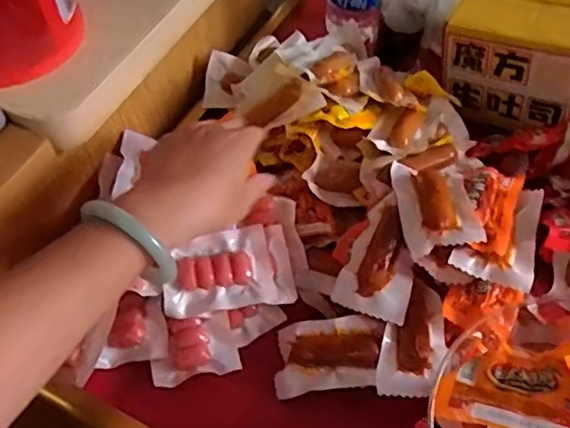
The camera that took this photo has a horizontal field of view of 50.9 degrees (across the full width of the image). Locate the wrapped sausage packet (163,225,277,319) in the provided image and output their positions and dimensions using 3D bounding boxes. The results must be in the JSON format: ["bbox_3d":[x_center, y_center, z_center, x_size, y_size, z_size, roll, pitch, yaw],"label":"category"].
[{"bbox_3d":[-0.057,0.049,0.504,0.088,0.017,0.065,-8,71,-7],"label":"wrapped sausage packet"}]

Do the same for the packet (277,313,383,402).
[{"bbox_3d":[0.035,0.115,0.484,0.087,0.017,0.059,-8,66,19],"label":"packet"}]

